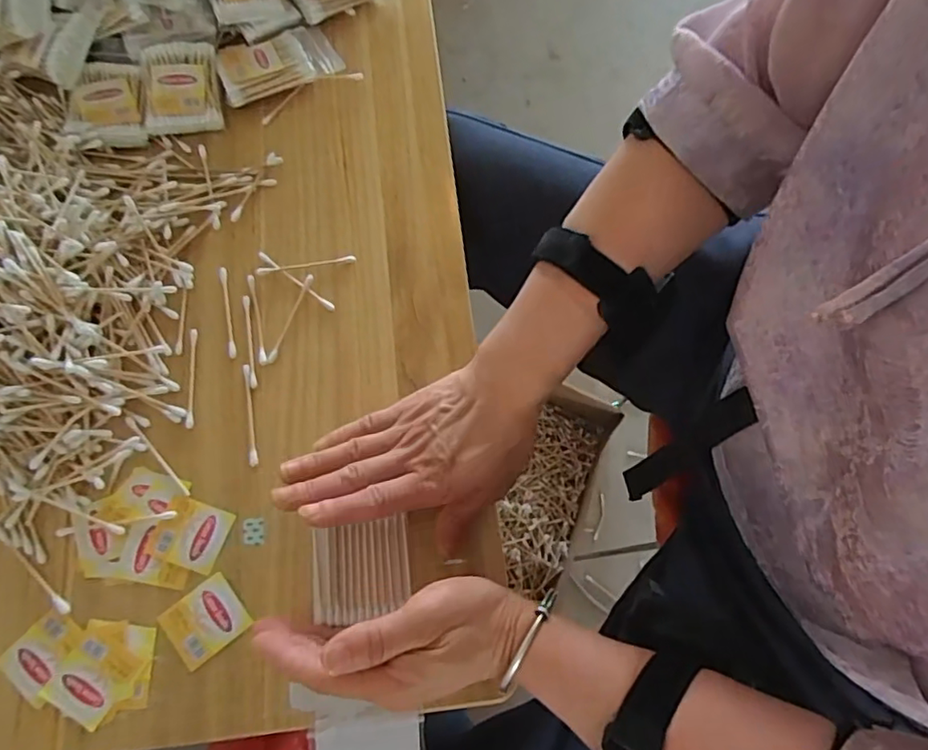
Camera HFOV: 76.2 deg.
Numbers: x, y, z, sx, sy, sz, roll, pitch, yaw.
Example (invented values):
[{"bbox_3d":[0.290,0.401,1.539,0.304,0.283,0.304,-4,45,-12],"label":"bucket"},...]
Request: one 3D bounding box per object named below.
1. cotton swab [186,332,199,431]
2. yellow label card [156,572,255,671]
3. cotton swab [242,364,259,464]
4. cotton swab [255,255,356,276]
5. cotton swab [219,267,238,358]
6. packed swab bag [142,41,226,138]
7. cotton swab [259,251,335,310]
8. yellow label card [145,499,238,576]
[{"bbox_3d":[-0.192,0.002,0.418,0.005,0.004,0.072,-4,71,-4],"label":"cotton swab"},{"bbox_3d":[-0.160,0.152,0.367,0.043,0.004,0.040,-35,76,-19],"label":"yellow label card"},{"bbox_3d":[-0.148,0.027,0.409,0.006,0.004,0.072,-10,71,-6],"label":"cotton swab"},{"bbox_3d":[-0.120,-0.085,0.450,0.073,0.004,0.007,-11,71,-6],"label":"cotton swab"},{"bbox_3d":[-0.174,-0.047,0.434,0.006,0.004,0.072,-11,71,-6],"label":"cotton swab"},{"bbox_3d":[-0.229,-0.233,0.477,0.057,0.012,0.072,-9,84,-13],"label":"packed swab bag"},{"bbox_3d":[-0.127,-0.072,0.446,0.073,0.004,0.006,36,73,10],"label":"cotton swab"},{"bbox_3d":[-0.178,0.104,0.386,0.043,0.004,0.040,20,71,-2],"label":"yellow label card"}]

